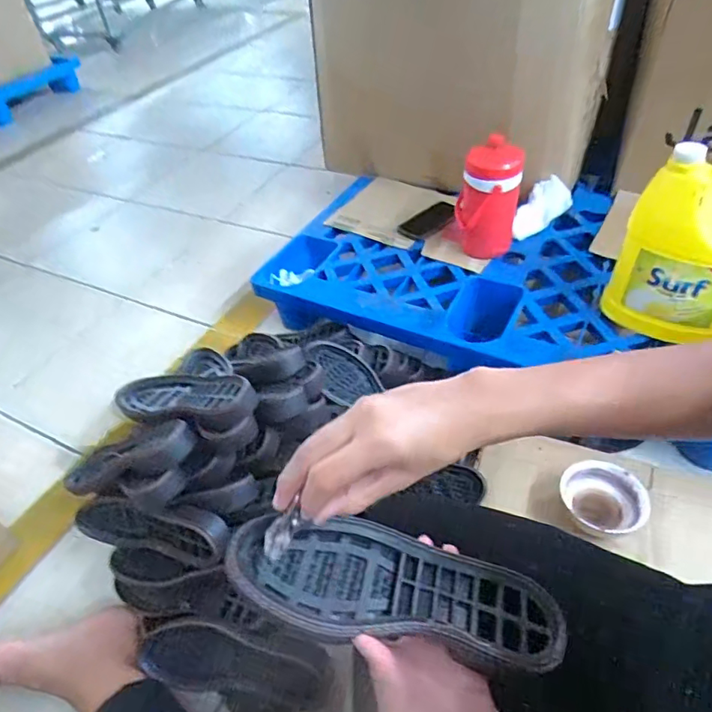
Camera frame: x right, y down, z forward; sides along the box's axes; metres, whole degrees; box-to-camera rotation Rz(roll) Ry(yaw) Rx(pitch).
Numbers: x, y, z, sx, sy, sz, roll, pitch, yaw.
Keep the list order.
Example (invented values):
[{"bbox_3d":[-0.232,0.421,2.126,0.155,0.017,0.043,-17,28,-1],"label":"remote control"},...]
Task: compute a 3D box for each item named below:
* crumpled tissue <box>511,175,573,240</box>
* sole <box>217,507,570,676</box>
[{"bbox_3d":[0.410,-0.330,1.134,0.162,0.090,0.067,-35,52,-25],"label":"crumpled tissue"},{"bbox_3d":[0.033,0.173,0.384,0.249,0.030,0.090,14,46,-5],"label":"sole"}]

